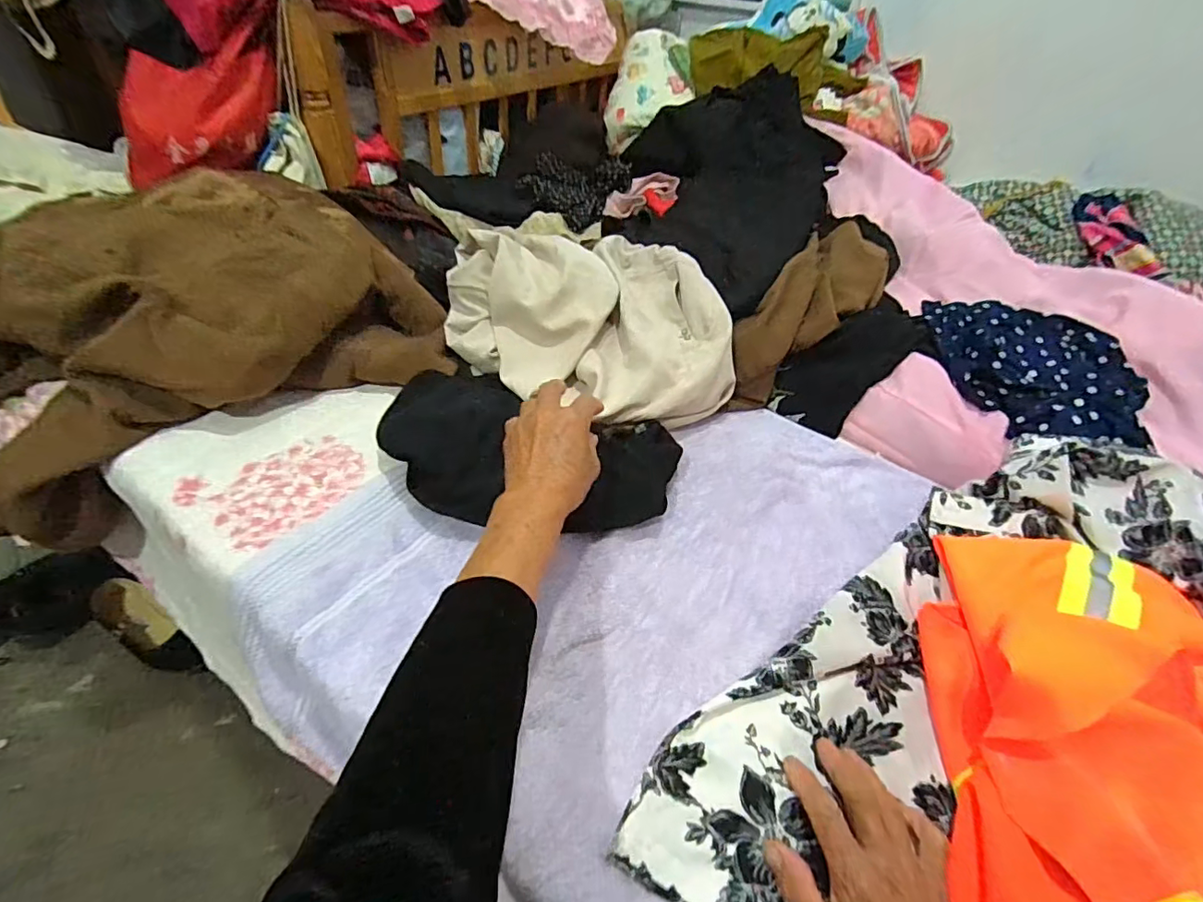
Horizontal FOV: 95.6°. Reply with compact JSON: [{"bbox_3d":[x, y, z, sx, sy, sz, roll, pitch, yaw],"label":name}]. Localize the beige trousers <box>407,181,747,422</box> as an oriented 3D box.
[{"bbox_3d":[-0.030,-0.170,0.662,0.366,0.113,0.250,36,51,27],"label":"beige trousers"}]

